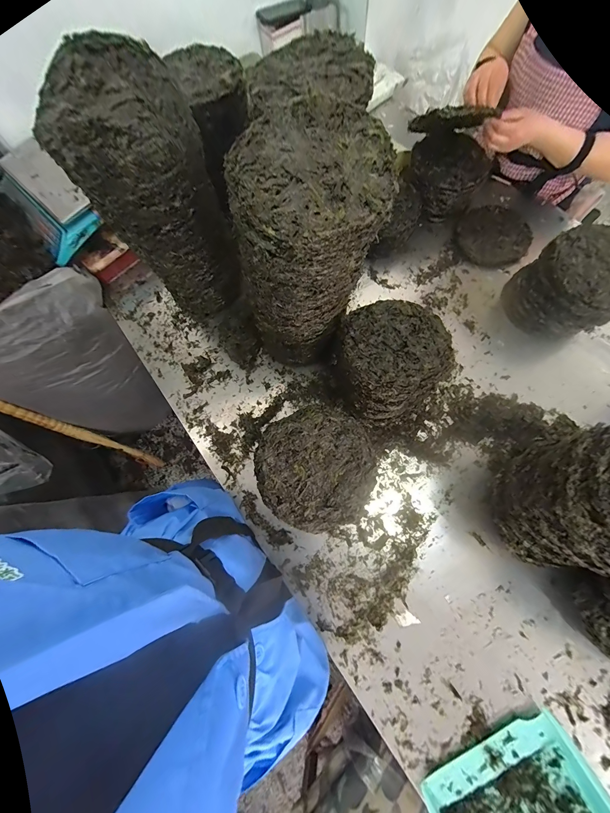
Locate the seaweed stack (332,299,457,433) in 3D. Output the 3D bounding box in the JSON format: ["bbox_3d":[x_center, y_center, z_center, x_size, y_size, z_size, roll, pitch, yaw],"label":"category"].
[{"bbox_3d":[0.174,-0.087,0.602,0.207,0.198,0.213,-36,76,-8],"label":"seaweed stack"}]

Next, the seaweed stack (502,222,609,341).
[{"bbox_3d":[0.606,-0.272,0.654,0.202,0.150,0.209,-36,76,-8],"label":"seaweed stack"}]

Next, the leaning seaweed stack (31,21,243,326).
[{"bbox_3d":[-0.251,-0.341,0.580,0.193,0.458,0.199,-36,76,-8],"label":"leaning seaweed stack"}]

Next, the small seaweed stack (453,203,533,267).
[{"bbox_3d":[0.515,-0.466,0.774,0.180,0.031,0.192,42,79,13],"label":"small seaweed stack"}]

